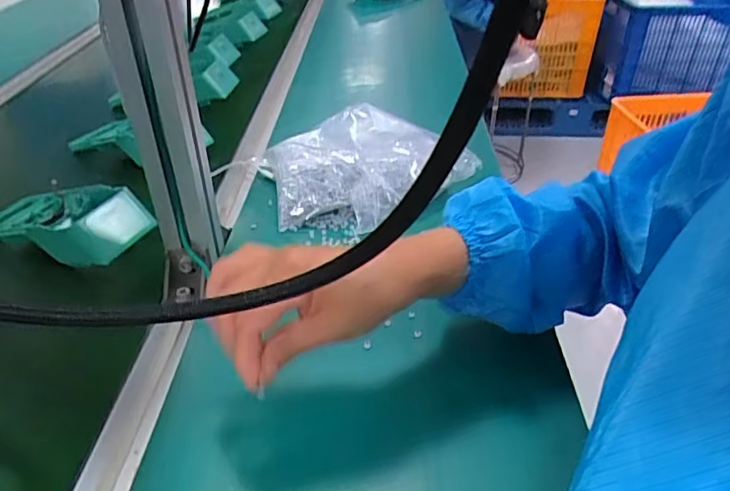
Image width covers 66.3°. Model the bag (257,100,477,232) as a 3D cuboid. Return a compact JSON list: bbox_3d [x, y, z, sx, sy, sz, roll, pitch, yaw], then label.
[{"bbox_3d":[0.005,-0.098,0.643,0.241,0.053,0.171,-17,39,-21],"label":"bag"}]

